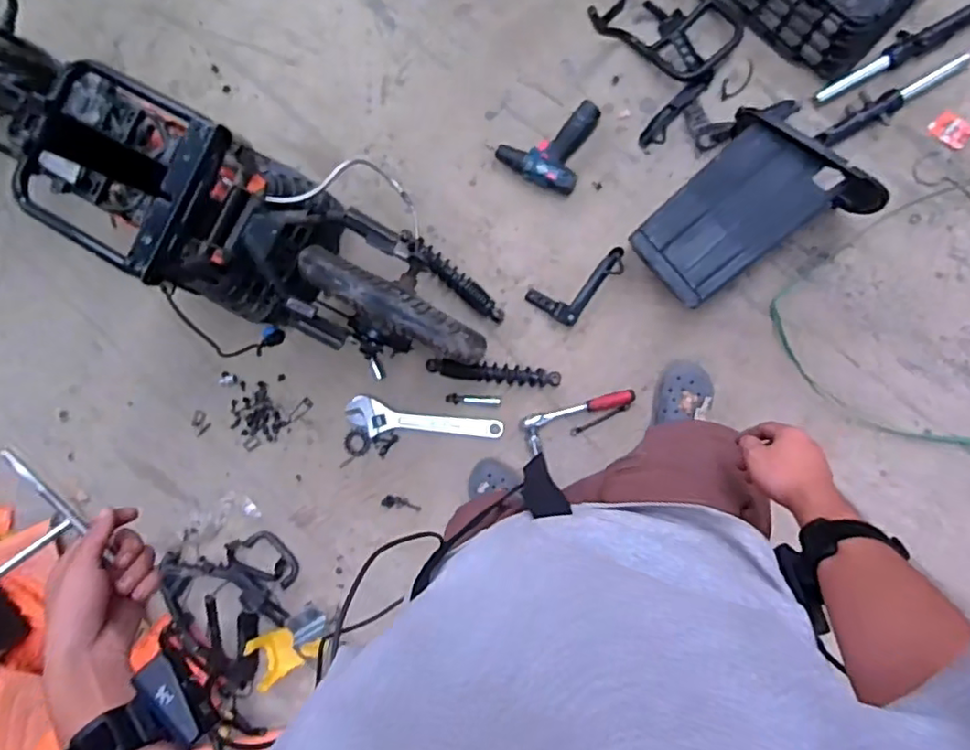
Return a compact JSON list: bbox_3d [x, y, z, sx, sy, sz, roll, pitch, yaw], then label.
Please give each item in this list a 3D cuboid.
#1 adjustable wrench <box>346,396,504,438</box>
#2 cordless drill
[{"bbox_3d":[-0.134,0.109,1.353,0.336,0.022,0.077,9,94,7],"label":"adjustable wrench"},{"bbox_3d":[0.128,-0.492,1.298,0.173,0.059,0.177,21,95,6],"label":"cordless drill"}]

